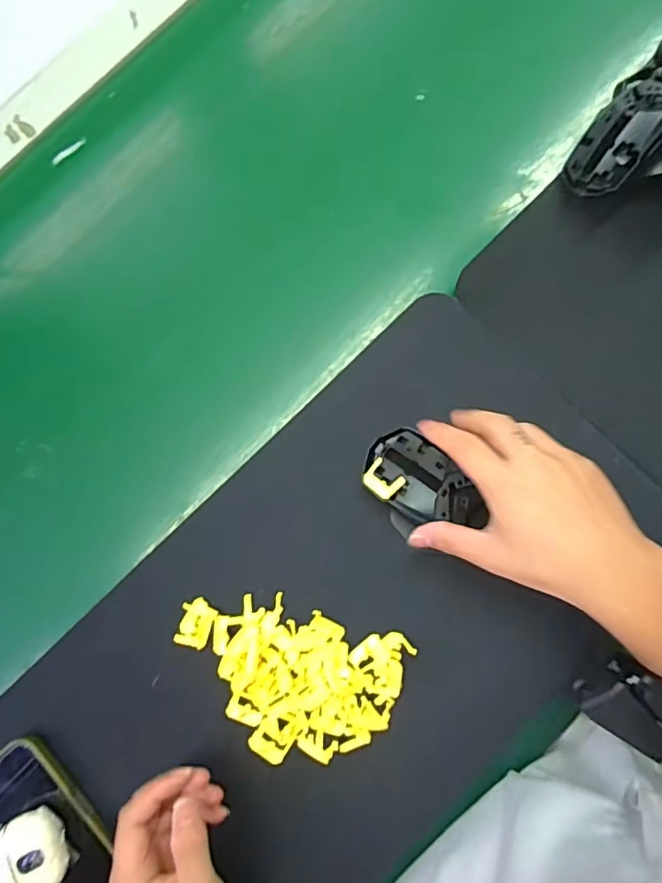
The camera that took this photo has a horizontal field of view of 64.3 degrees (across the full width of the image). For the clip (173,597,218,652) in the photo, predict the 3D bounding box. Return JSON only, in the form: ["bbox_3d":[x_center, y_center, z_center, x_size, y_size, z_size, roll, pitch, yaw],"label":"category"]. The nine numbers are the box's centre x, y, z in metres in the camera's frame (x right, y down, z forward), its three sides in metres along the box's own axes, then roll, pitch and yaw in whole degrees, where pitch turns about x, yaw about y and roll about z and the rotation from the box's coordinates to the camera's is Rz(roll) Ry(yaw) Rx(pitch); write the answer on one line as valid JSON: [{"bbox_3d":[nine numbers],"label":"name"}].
[{"bbox_3d":[-0.106,0.143,0.415,0.026,0.009,0.036,12,83,4],"label":"clip"}]

